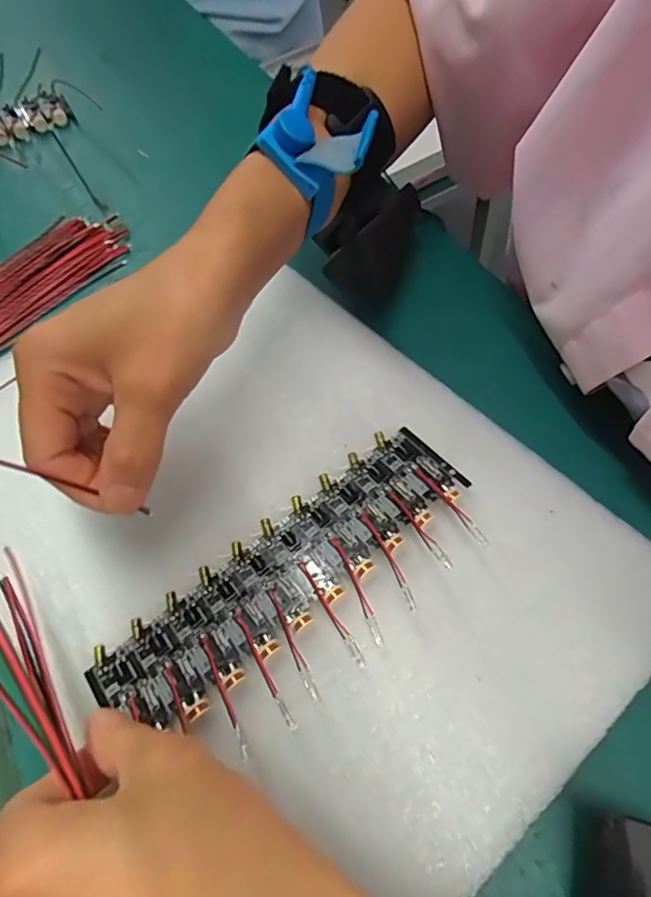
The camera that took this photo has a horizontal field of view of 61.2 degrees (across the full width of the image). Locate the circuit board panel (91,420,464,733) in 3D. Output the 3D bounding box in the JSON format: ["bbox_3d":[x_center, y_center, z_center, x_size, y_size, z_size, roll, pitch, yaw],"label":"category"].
[{"bbox_3d":[-0.015,0.047,0.219,0.158,0.007,0.045,-37,64,-14],"label":"circuit board panel"}]

